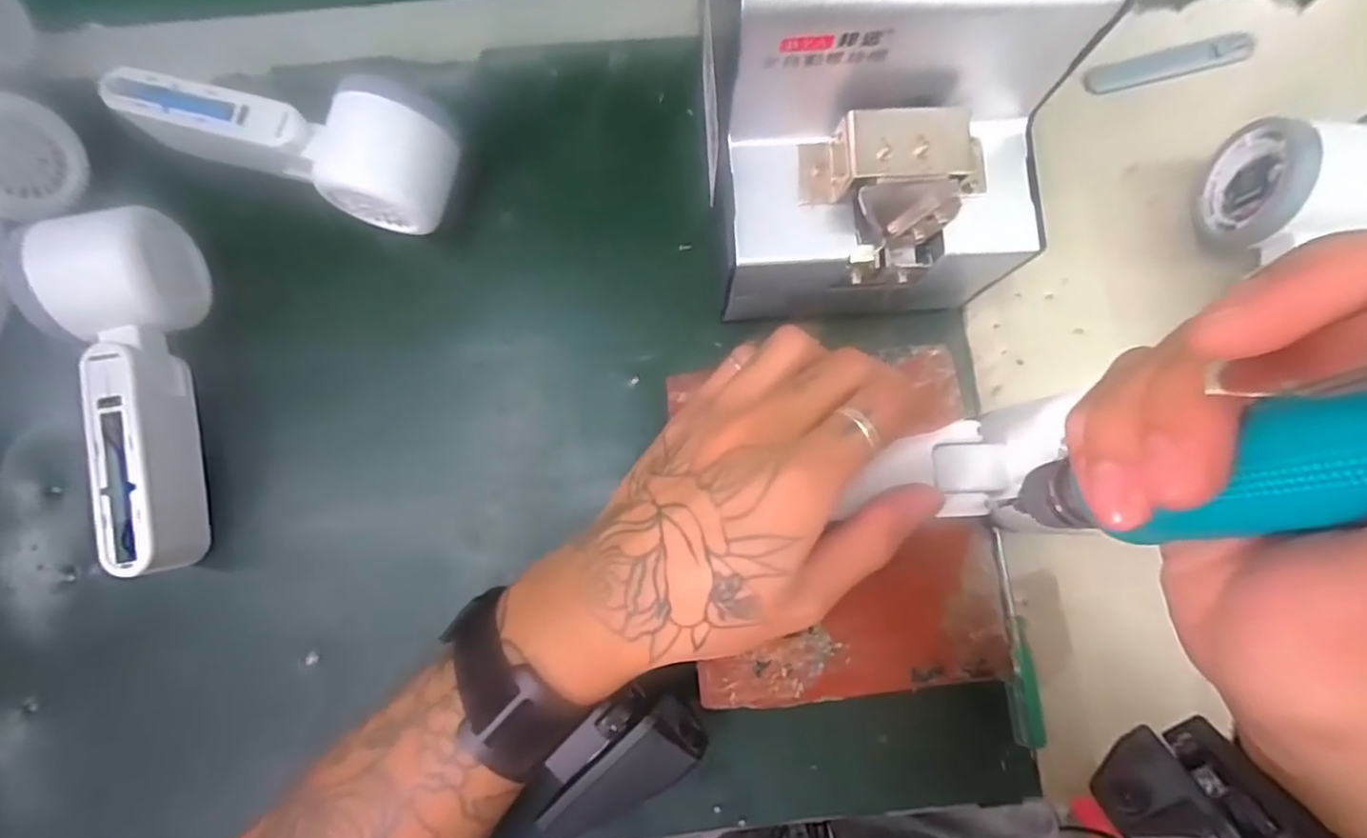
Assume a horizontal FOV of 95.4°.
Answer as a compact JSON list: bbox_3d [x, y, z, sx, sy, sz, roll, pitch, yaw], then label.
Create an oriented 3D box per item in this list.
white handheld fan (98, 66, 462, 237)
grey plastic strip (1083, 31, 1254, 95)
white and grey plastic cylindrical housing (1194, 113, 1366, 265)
[{"bbox_3d":[-0.193,-0.135,0.304,0.163,0.050,0.058,11,81,2],"label":"white handheld fan"},{"bbox_3d":[0.266,-0.196,0.341,0.096,0.005,0.018,-15,81,-2],"label":"grey plastic strip"},{"bbox_3d":[0.299,-0.114,0.305,0.052,0.060,0.062,-5,81,0],"label":"white and grey plastic cylindrical housing"}]

